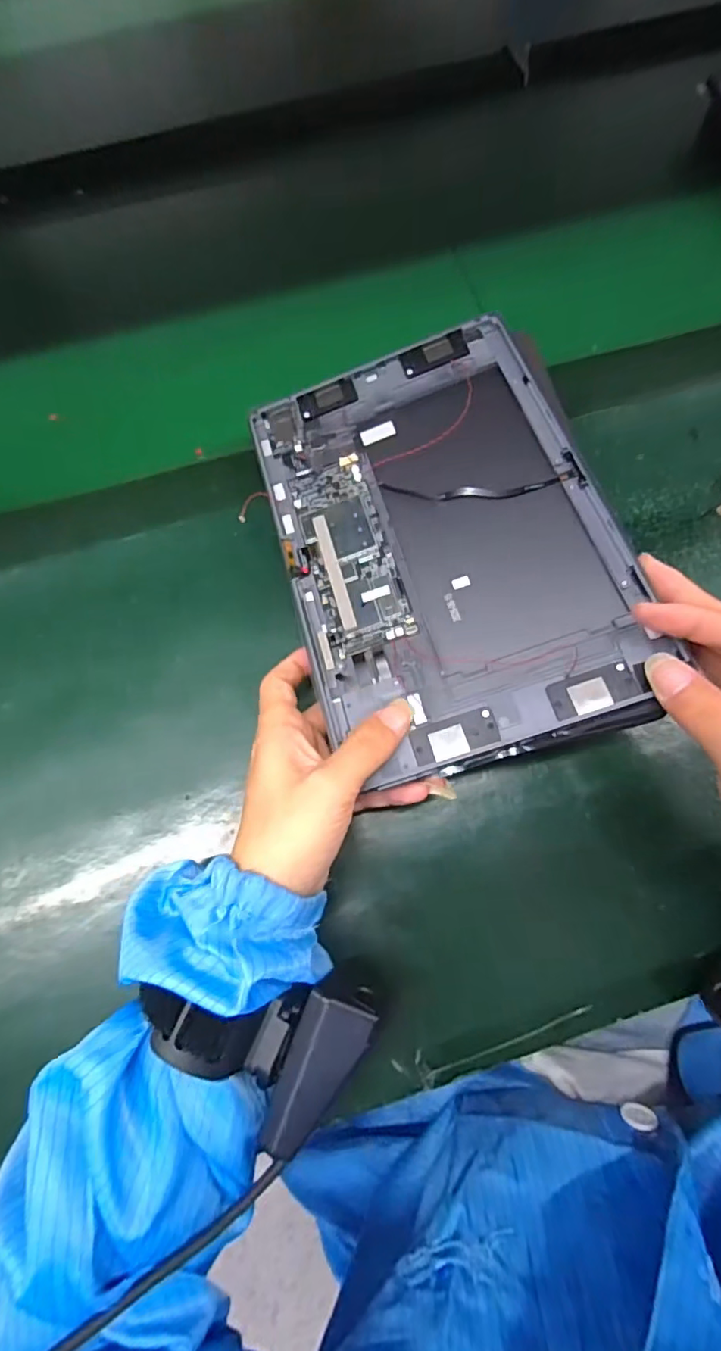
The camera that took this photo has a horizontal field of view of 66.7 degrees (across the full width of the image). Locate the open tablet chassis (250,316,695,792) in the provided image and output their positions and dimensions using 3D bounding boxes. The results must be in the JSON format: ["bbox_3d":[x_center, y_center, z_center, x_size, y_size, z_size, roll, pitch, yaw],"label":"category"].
[{"bbox_3d":[0.043,-0.080,0.298,0.167,0.008,0.252,-18,68,7],"label":"open tablet chassis"}]

